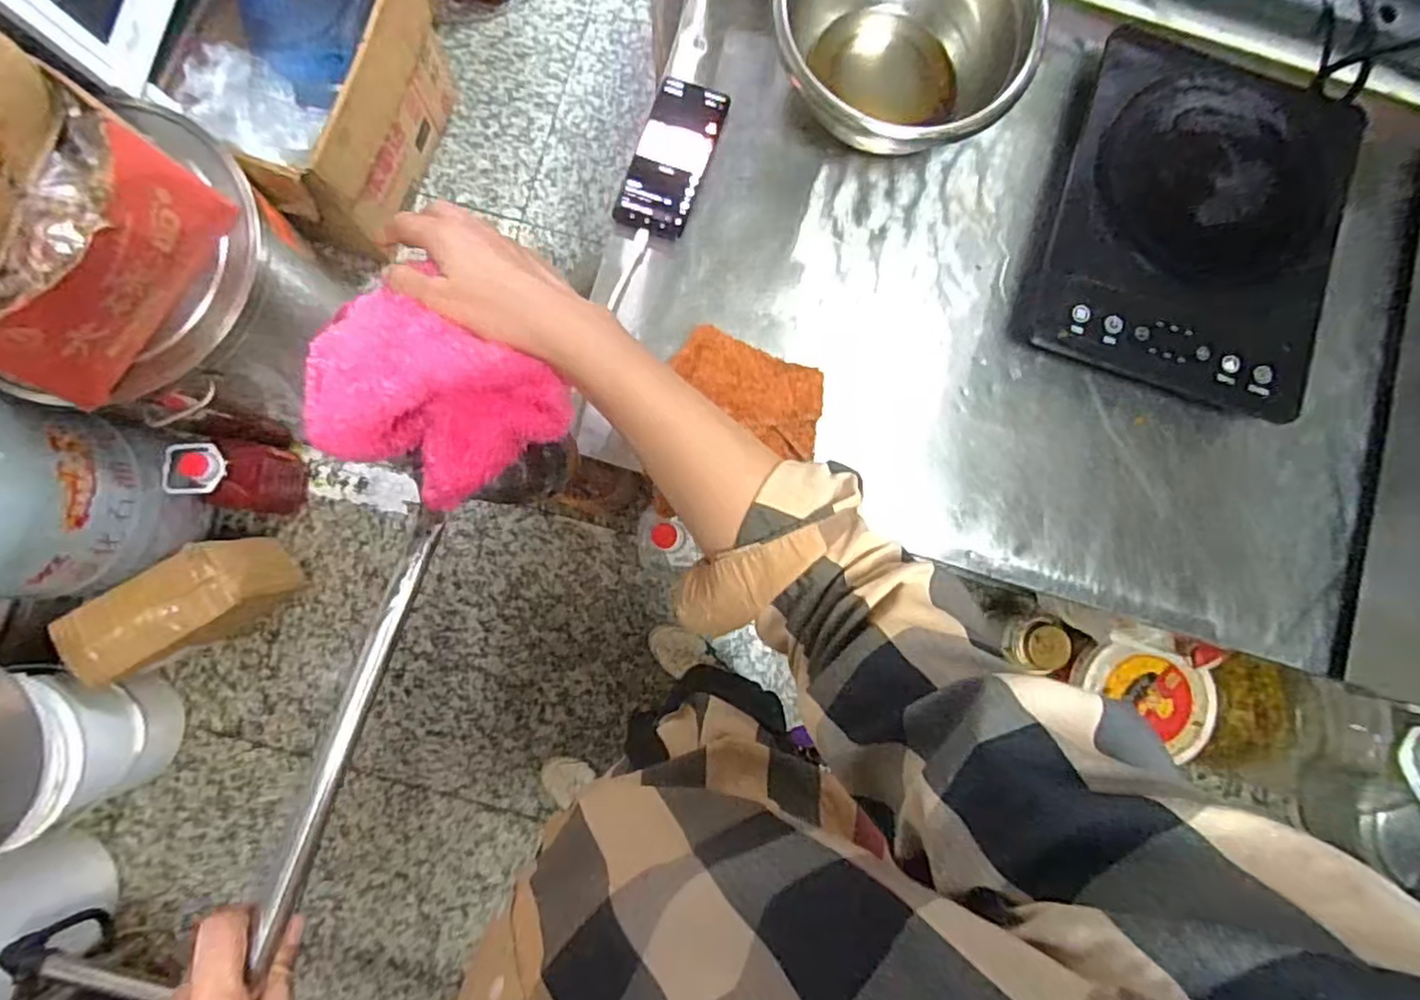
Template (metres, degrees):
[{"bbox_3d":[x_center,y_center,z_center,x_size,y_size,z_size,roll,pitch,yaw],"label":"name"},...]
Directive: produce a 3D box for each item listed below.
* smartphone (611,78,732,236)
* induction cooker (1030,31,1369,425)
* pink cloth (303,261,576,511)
[{"bbox_3d":[-0.039,-0.348,0.678,0.075,0.009,0.159,20,83,-1],"label":"smartphone"},{"bbox_3d":[0.491,-0.280,0.682,0.282,0.057,0.345,17,83,-1],"label":"induction cooker"},{"bbox_3d":[-0.161,-0.062,0.383,0.124,0.067,0.106,39,83,1],"label":"pink cloth"}]

